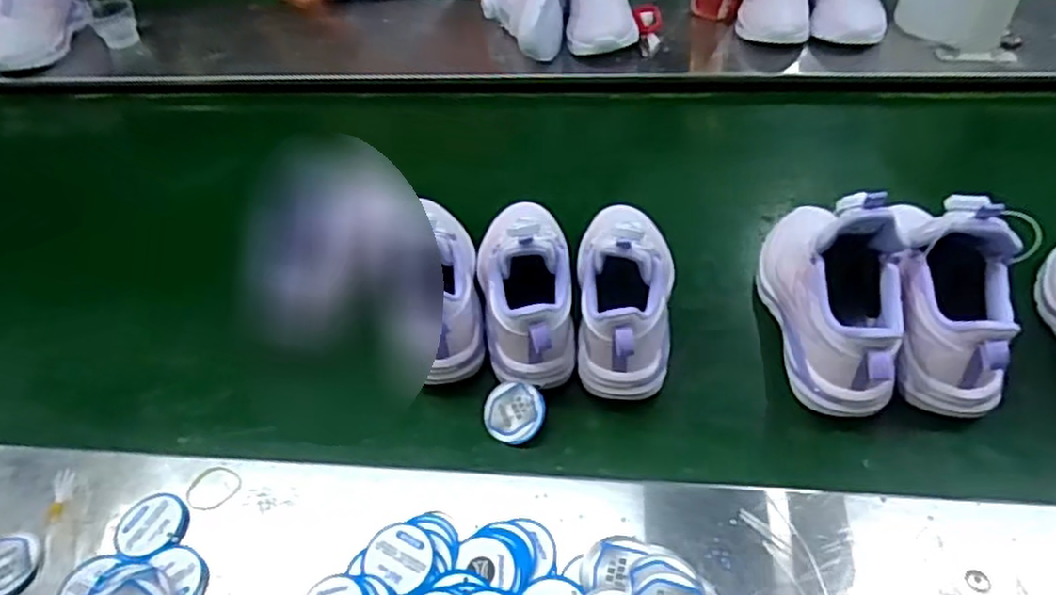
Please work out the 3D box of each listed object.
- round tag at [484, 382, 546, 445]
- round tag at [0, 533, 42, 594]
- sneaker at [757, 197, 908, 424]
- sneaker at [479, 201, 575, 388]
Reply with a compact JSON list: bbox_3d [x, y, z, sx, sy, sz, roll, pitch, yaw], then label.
[{"bbox_3d":[-0.012,0.094,0.561,0.052,0.008,0.048,-10,67,25],"label":"round tag"},{"bbox_3d":[-0.358,0.184,0.473,0.046,0.008,0.044,-5,46,5],"label":"round tag"},{"bbox_3d":[0.245,-0.018,0.558,0.081,0.120,0.213,-6,46,4],"label":"sneaker"},{"bbox_3d":[-0.001,-0.030,0.607,0.080,0.099,0.210,-5,44,1],"label":"sneaker"}]

